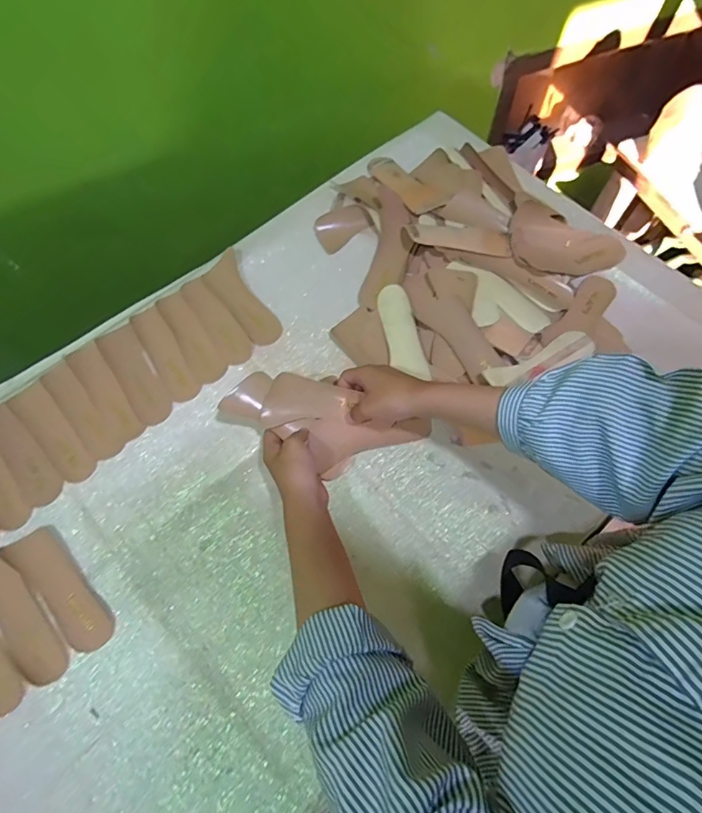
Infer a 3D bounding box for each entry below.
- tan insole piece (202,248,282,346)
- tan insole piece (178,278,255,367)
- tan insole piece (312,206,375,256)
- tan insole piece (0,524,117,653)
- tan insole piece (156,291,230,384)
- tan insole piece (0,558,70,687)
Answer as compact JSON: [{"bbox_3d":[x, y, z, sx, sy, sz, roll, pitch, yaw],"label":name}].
[{"bbox_3d":[-0.151,-0.145,0.663,0.056,0.007,0.151,-31,76,-9],"label":"tan insole piece"},{"bbox_3d":[-0.179,-0.116,0.650,0.046,0.011,0.141,-33,72,-15],"label":"tan insole piece"},{"bbox_3d":[-0.014,-0.262,0.699,0.080,0.006,0.056,-37,80,-5],"label":"tan insole piece"},{"bbox_3d":[-0.306,0.192,0.514,0.147,0.005,0.051,43,68,12],"label":"tan insole piece"},{"bbox_3d":[-0.211,-0.092,0.641,0.041,0.007,0.143,-31,76,-17],"label":"tan insole piece"},{"bbox_3d":[-0.343,0.218,0.496,0.147,0.009,0.048,42,71,14],"label":"tan insole piece"}]

